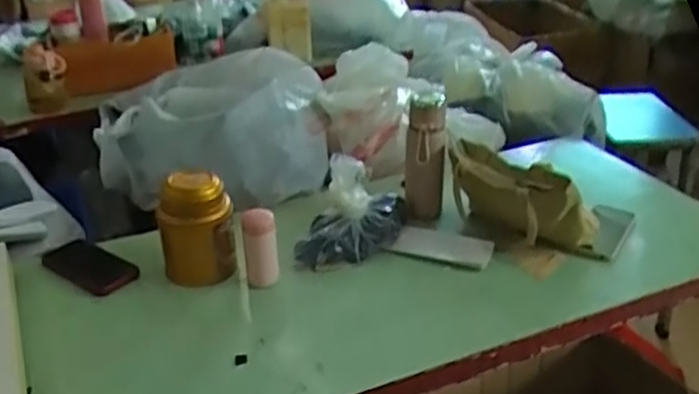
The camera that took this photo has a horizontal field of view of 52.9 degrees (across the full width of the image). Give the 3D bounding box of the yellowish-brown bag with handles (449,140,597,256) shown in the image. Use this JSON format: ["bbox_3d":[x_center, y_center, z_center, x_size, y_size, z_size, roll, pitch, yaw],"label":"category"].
[{"bbox_3d":[0.279,0.012,1.163,0.248,0.153,0.118,9,30,19],"label":"yellowish-brown bag with handles"}]

